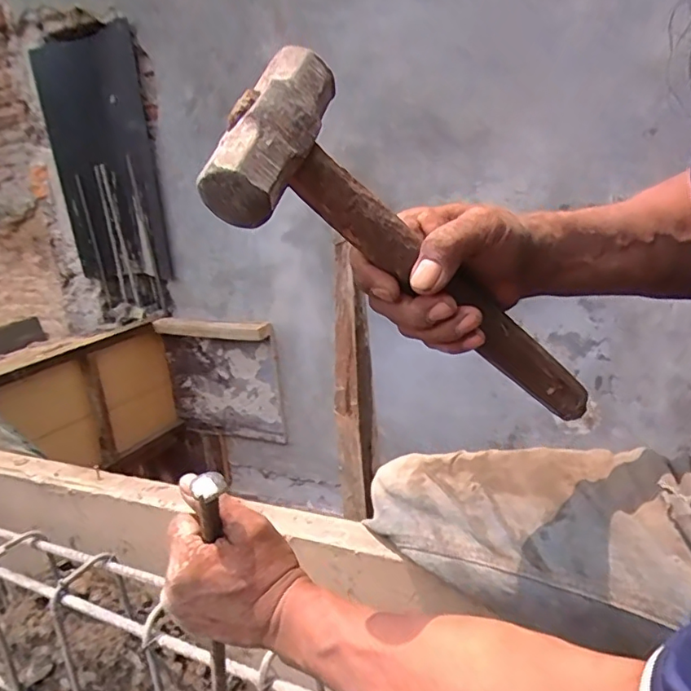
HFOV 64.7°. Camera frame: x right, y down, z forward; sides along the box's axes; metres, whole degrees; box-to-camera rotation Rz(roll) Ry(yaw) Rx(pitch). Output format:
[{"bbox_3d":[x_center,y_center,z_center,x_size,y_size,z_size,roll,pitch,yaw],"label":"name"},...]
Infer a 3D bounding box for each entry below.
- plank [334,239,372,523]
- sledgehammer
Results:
[{"bbox_3d":[0.010,0.070,0.877,0.055,0.431,0.058,1,18,19],"label":"plank"},{"bbox_3d":[0.056,-0.036,0.338,0.306,0.097,0.046,37,-7,-31],"label":"sledgehammer"}]

